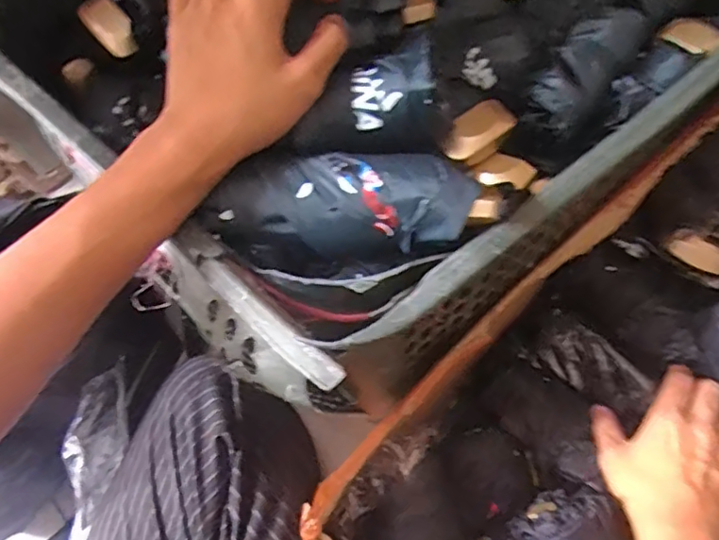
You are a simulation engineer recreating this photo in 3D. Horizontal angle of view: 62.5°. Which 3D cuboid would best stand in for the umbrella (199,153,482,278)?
[{"bbox_3d":[-0.012,-0.032,0.327,0.138,0.038,0.058,-4,65,1],"label":"umbrella"}]

